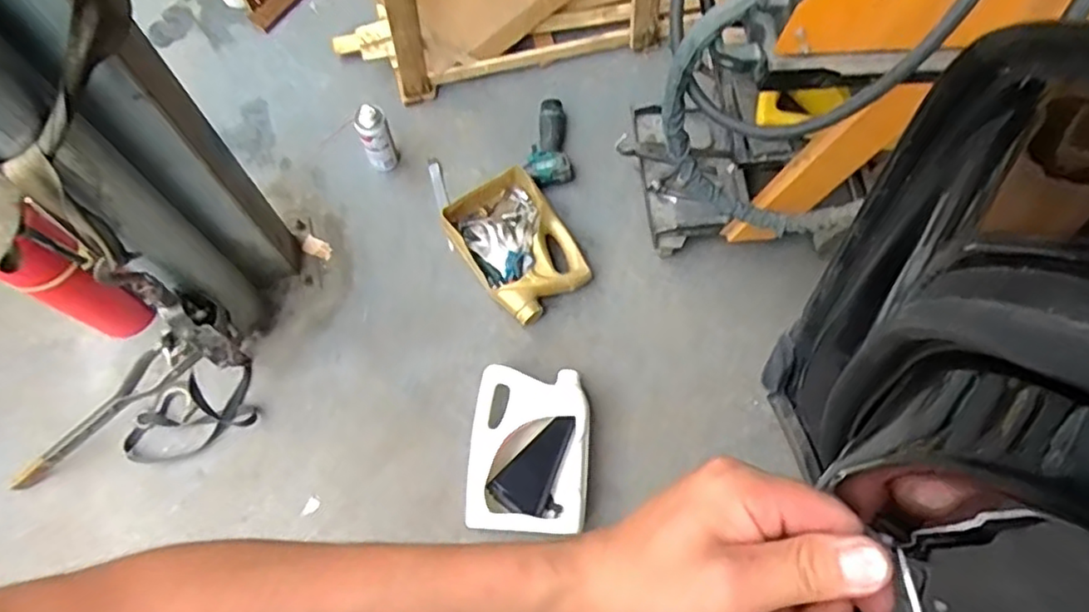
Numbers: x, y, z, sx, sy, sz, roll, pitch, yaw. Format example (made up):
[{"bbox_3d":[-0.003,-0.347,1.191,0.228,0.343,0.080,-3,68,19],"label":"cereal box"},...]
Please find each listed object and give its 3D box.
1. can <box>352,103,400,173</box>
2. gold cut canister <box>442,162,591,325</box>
[{"bbox_3d":[-0.356,-0.353,1.410,0.068,0.168,0.055,-19,72,-9],"label":"can"},{"bbox_3d":[-0.058,-0.127,1.391,0.213,0.083,0.304,-32,74,-13],"label":"gold cut canister"}]

